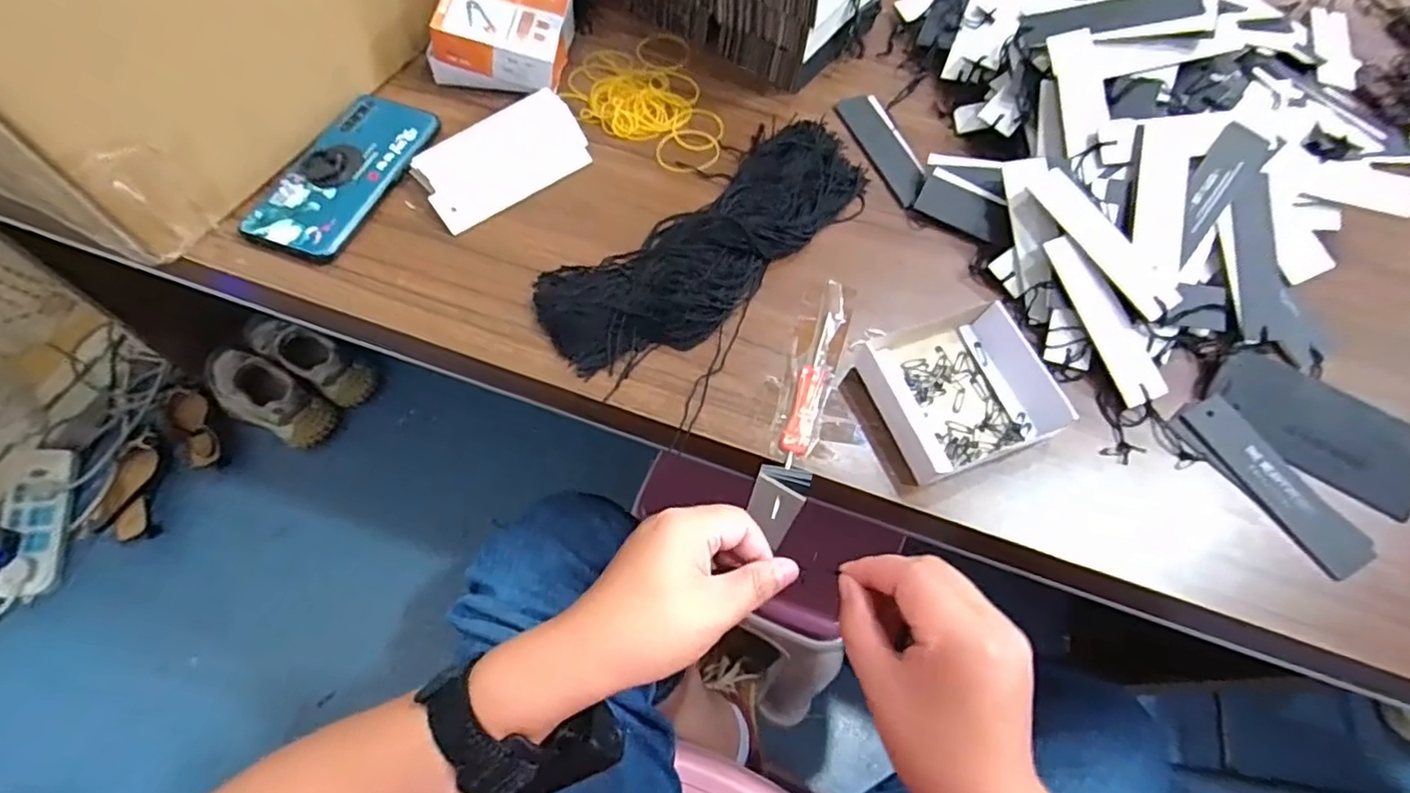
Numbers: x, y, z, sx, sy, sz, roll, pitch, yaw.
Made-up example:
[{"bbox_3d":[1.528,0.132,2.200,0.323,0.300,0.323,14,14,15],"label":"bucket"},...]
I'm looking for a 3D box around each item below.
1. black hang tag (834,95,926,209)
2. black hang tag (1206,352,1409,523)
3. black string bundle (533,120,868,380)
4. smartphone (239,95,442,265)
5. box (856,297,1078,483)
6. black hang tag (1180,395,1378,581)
[{"bbox_3d":[0.150,-0.211,0.522,0.043,0.011,0.127,-15,65,-10],"label":"black hang tag"},{"bbox_3d":[0.411,0.019,0.415,0.127,0.011,0.065,38,80,19],"label":"black hang tag"},{"bbox_3d":[0.009,-0.119,0.454,0.280,0.031,0.106,-39,73,-19],"label":"black string bundle"},{"bbox_3d":[-0.273,-0.173,0.472,0.073,0.015,0.162,20,64,7],"label":"smartphone"},{"bbox_3d":[0.168,-0.006,0.411,0.107,0.026,0.101,-17,65,-12],"label":"box"},{"bbox_3d":[0.367,0.055,0.401,0.040,0.009,0.120,-32,67,-4],"label":"black hang tag"}]

